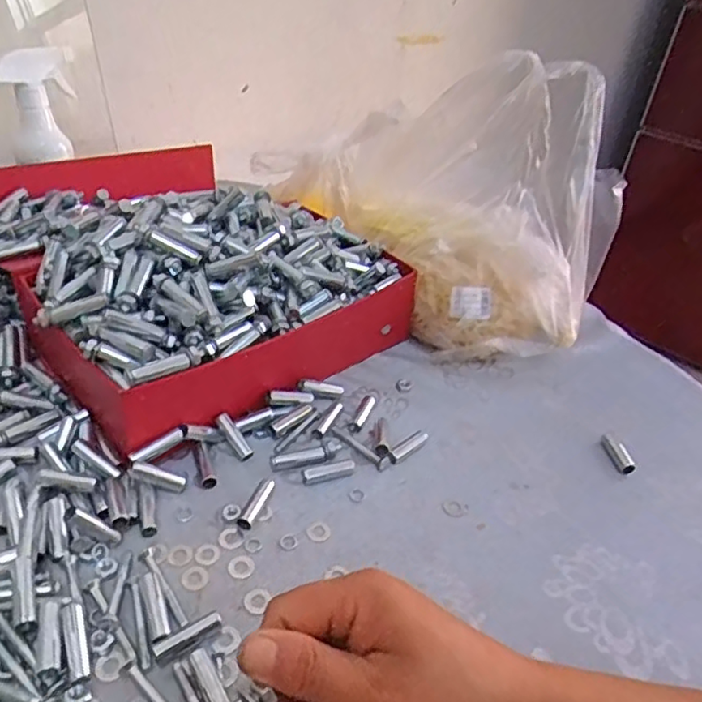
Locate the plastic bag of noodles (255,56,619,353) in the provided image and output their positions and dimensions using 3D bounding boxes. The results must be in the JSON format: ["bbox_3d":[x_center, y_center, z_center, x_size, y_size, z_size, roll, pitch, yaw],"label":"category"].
[{"bbox_3d":[0.084,-0.162,0.624,0.168,0.237,0.354,-22,46,-34],"label":"plastic bag of noodles"}]

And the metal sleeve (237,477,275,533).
[{"bbox_3d":[-0.065,0.104,0.430,0.012,0.011,0.047,16,37,10],"label":"metal sleeve"}]

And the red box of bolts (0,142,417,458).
[{"bbox_3d":[-0.171,-0.099,0.592,0.293,0.118,0.379,-25,47,-37],"label":"red box of bolts"}]

